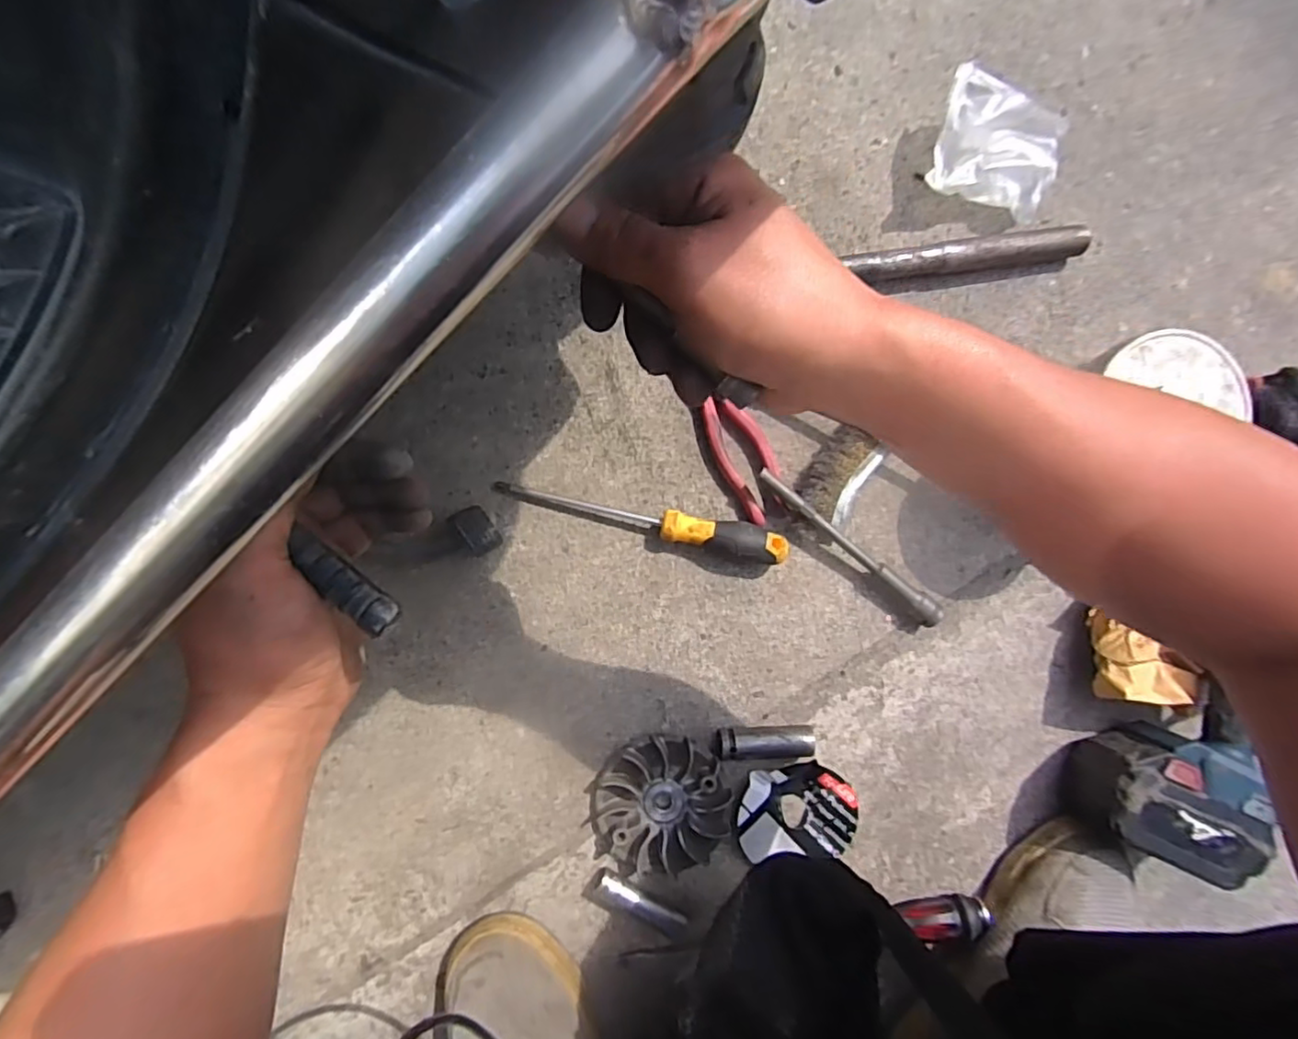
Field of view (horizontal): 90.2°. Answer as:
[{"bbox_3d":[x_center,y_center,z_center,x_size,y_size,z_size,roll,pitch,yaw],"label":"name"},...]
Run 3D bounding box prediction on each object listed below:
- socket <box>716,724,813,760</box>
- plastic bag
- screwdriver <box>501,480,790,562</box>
[{"bbox_3d":[0.096,0.184,0.539,0.078,0.026,0.025,0,86,-6],"label":"socket"},{"bbox_3d":[0.323,-0.340,0.591,0.129,0.055,0.111,12,85,-5],"label":"plastic bag"},{"bbox_3d":[-0.005,-0.001,0.544,0.248,0.034,0.027,13,85,-5],"label":"screwdriver"}]

